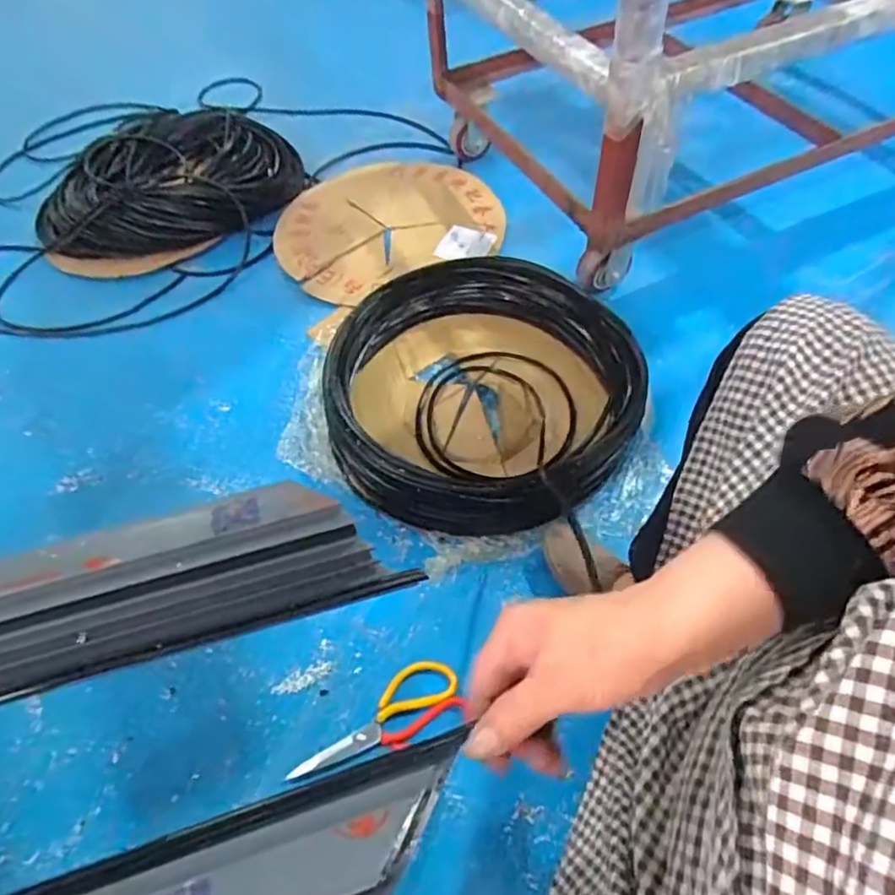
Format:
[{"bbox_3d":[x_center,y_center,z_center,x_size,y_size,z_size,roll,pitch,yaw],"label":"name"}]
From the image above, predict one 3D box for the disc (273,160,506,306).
[{"bbox_3d":[-0.123,-0.467,1.255,0.413,0.033,0.459,31,62,19],"label":"disc"}]

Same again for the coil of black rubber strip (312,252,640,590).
[{"bbox_3d":[0.041,-0.102,0.944,0.448,0.117,0.471,-2,57,3],"label":"coil of black rubber strip"}]

